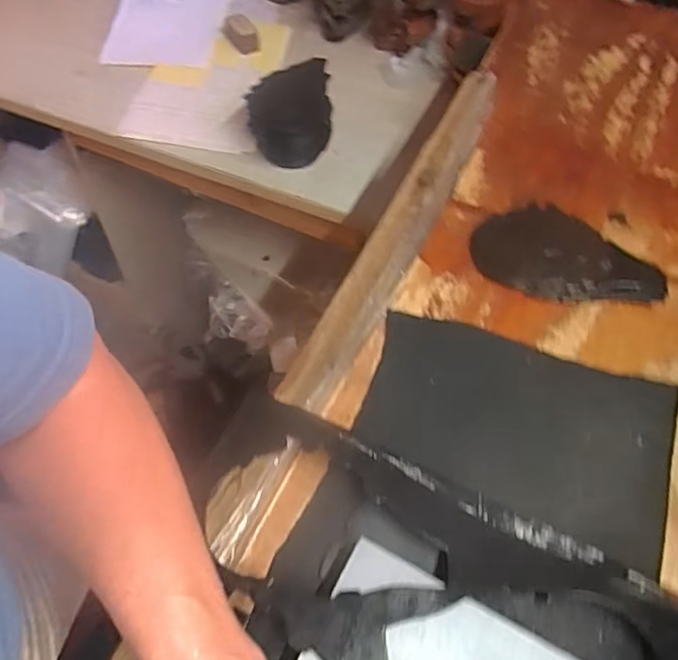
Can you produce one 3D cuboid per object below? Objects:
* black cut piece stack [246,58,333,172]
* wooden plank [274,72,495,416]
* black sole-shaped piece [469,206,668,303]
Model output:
[{"bbox_3d":[-0.056,-0.326,0.866,0.098,0.079,0.160,27,59,17],"label":"black cut piece stack"},{"bbox_3d":[0.065,-0.106,0.547,0.042,0.030,0.439,22,57,14],"label":"wooden plank"},{"bbox_3d":[0.204,-0.062,0.525,0.164,0.022,0.090,23,58,15],"label":"black sole-shaped piece"}]

